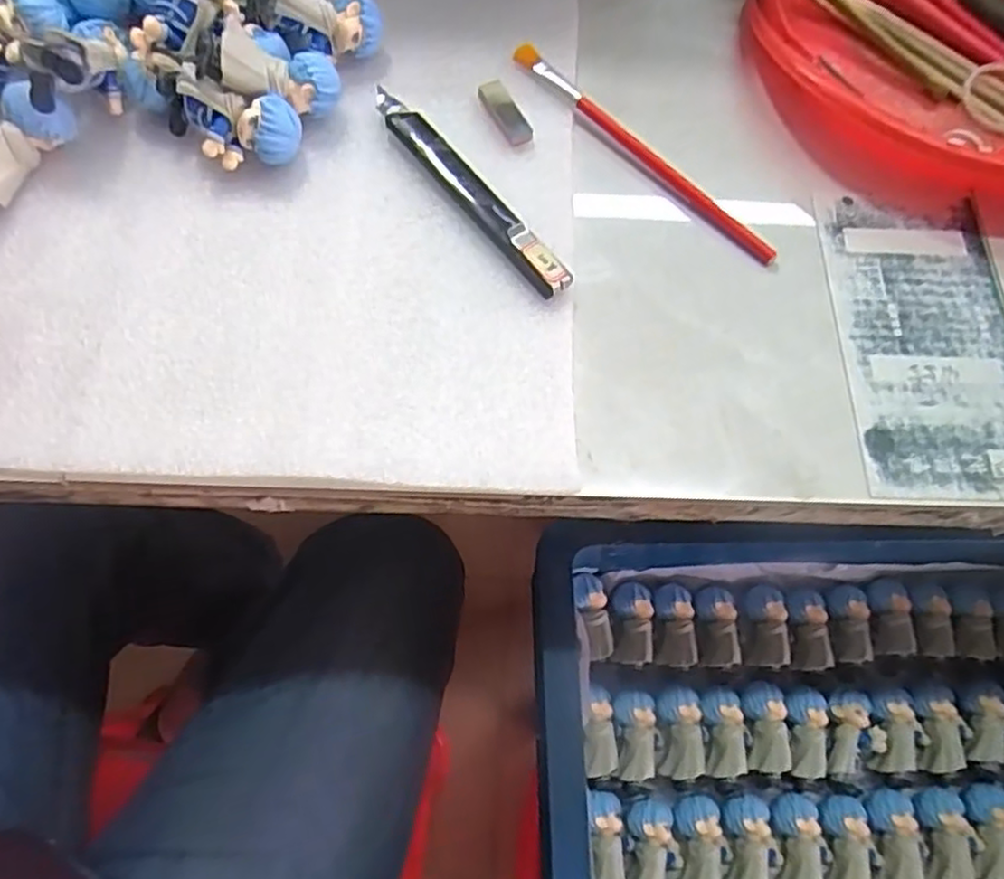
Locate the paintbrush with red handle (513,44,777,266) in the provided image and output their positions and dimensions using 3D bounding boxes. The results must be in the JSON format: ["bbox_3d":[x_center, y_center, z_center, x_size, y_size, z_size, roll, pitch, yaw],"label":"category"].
[{"bbox_3d":[0.067,-0.141,0.341,0.013,0.009,0.163,-39,74,-17],"label":"paintbrush with red handle"}]

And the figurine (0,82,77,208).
[{"bbox_3d":[-0.216,-0.126,0.307,0.028,0.027,0.056,31,69,10],"label":"figurine"}]

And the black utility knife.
[{"bbox_3d":[-0.018,-0.116,0.322,0.015,0.012,0.136,-34,73,-16],"label":"black utility knife"}]

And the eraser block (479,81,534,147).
[{"bbox_3d":[0.002,-0.158,0.343,0.013,0.008,0.035,-25,71,-13],"label":"eraser block"}]

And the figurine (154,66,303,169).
[{"bbox_3d":[-0.123,-0.139,0.315,0.063,0.030,0.029,15,67,3],"label":"figurine"}]

